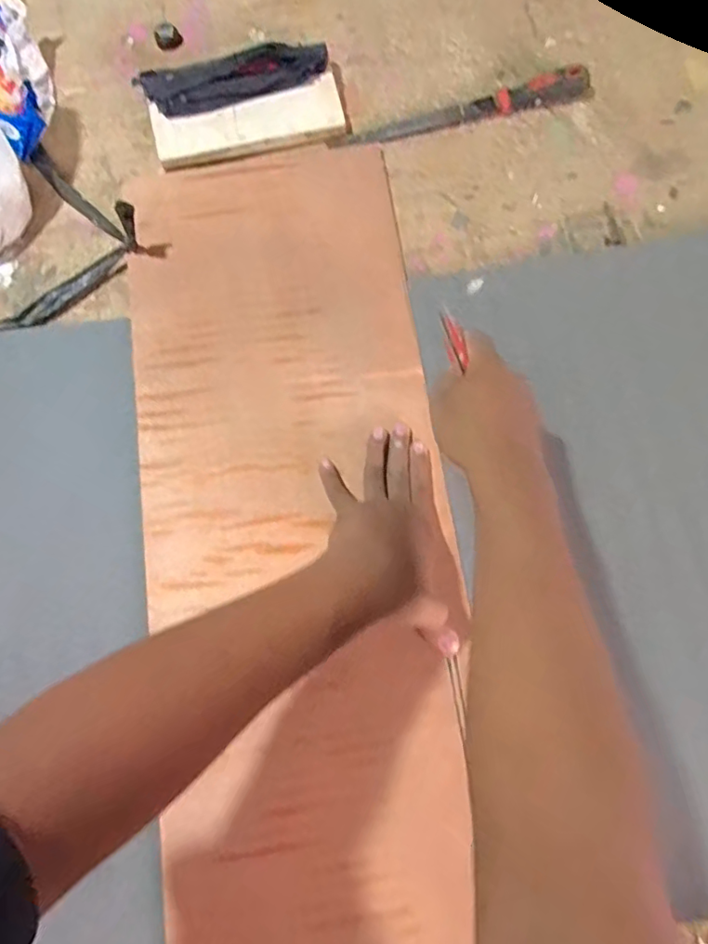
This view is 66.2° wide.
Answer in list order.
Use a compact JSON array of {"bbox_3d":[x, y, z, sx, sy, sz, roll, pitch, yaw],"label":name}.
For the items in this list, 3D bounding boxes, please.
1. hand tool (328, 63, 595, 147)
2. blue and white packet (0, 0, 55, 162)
[{"bbox_3d":[0.131,-0.412,0.613,0.288,0.020,0.030,-14,74,-3],"label":"hand tool"},{"bbox_3d":[-0.376,-0.450,0.612,0.041,0.068,0.167,-11,75,-2],"label":"blue and white packet"}]

